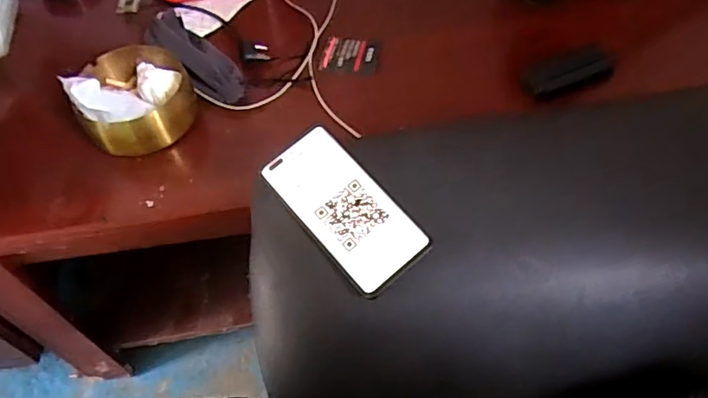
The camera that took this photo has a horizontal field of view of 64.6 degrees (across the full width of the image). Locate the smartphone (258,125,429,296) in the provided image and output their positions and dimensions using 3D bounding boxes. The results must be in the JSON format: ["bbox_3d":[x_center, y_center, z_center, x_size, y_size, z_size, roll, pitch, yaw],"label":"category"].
[{"bbox_3d":[-0.011,0.008,0.509,0.076,0.005,0.160,-39,73,-11],"label":"smartphone"}]

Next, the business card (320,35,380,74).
[{"bbox_3d":[-0.006,-0.194,0.746,0.080,0.005,0.061,9,58,8],"label":"business card"}]

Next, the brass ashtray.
[{"bbox_3d":[-0.268,-0.123,0.689,0.132,0.051,0.132,-1,57,1],"label":"brass ashtray"}]

